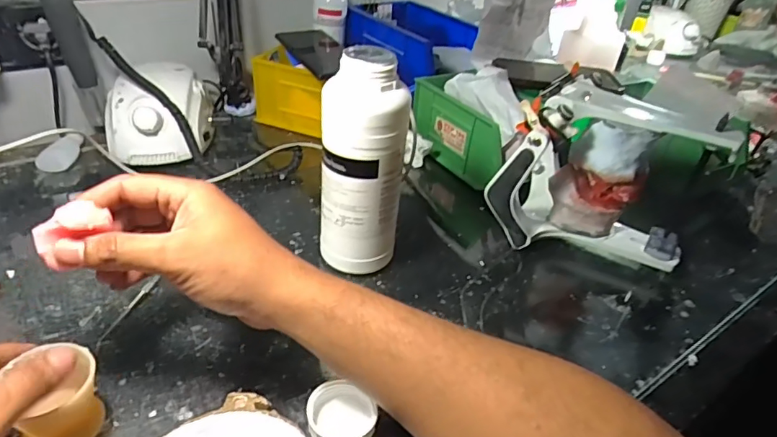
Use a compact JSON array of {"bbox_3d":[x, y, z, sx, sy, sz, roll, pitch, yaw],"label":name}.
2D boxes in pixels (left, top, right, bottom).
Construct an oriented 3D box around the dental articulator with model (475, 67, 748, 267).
[{"bbox_3d":[0.199,-0.030,0.468,0.156,0.149,0.143,28,41,27],"label":"dental articulator with model"}]

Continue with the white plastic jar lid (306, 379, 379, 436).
[{"bbox_3d":[-0.030,0.130,0.328,0.044,0.017,0.047,4,36,-3],"label":"white plastic jar lid"}]

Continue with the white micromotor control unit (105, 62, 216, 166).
[{"bbox_3d":[-0.265,-0.122,0.584,0.108,0.078,0.124,-5,37,-15],"label":"white micromotor control unit"}]

